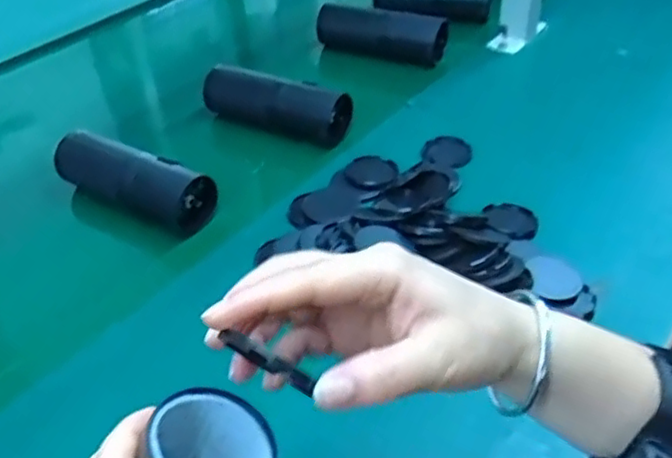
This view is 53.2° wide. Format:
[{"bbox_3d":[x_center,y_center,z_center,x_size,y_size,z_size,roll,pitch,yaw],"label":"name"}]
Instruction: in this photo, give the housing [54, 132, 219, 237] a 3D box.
[{"bbox_3d":[-0.193,-0.046,0.628,0.168,0.044,0.049,20,46,24],"label":"housing"}]

